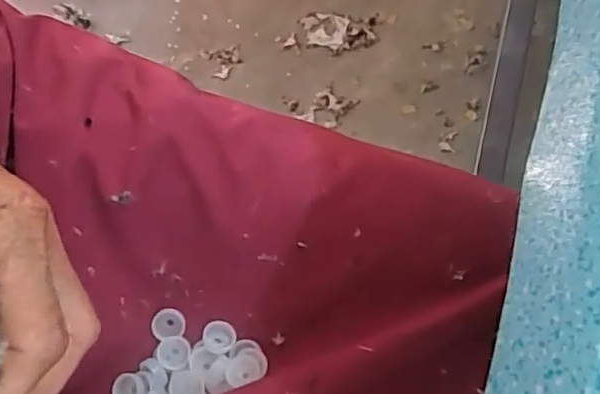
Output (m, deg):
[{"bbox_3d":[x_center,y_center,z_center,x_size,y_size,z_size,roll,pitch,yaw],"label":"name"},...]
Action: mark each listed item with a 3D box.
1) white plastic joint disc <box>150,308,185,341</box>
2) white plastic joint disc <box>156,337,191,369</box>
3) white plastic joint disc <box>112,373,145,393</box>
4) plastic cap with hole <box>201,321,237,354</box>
[{"bbox_3d":[-0.068,0.066,0.314,0.017,0.006,0.015,-6,74,0],"label":"white plastic joint disc"},{"bbox_3d":[-0.064,0.080,0.310,0.017,0.004,0.016,0,75,2],"label":"white plastic joint disc"},{"bbox_3d":[-0.086,0.097,0.304,0.015,0.004,0.016,0,75,2],"label":"white plastic joint disc"},{"bbox_3d":[-0.041,0.072,0.311,0.017,0.004,0.016,0,75,2],"label":"plastic cap with hole"}]

